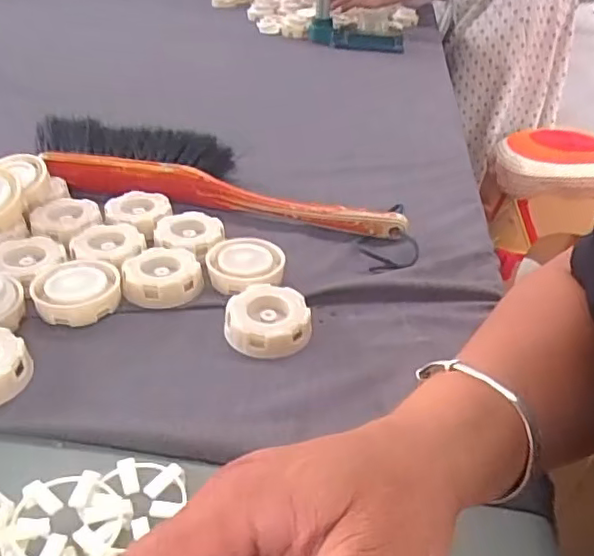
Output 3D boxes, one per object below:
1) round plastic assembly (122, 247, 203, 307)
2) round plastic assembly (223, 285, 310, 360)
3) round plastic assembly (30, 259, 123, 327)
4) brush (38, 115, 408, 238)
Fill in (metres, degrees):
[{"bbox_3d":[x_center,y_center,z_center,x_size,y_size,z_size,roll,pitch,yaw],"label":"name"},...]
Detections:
[{"bbox_3d":[-0.108,0.000,0.473,0.059,0.022,0.060,-3,36,-11],"label":"round plastic assembly"},{"bbox_3d":[-0.023,0.031,0.438,0.061,0.022,0.058,3,35,-2],"label":"round plastic assembly"},{"bbox_3d":[-0.168,0.012,0.450,0.061,0.025,0.058,-6,36,-14],"label":"round plastic assembly"},{"bbox_3d":[-0.077,-0.107,0.598,0.376,0.056,0.098,7,35,4],"label":"brush"}]

